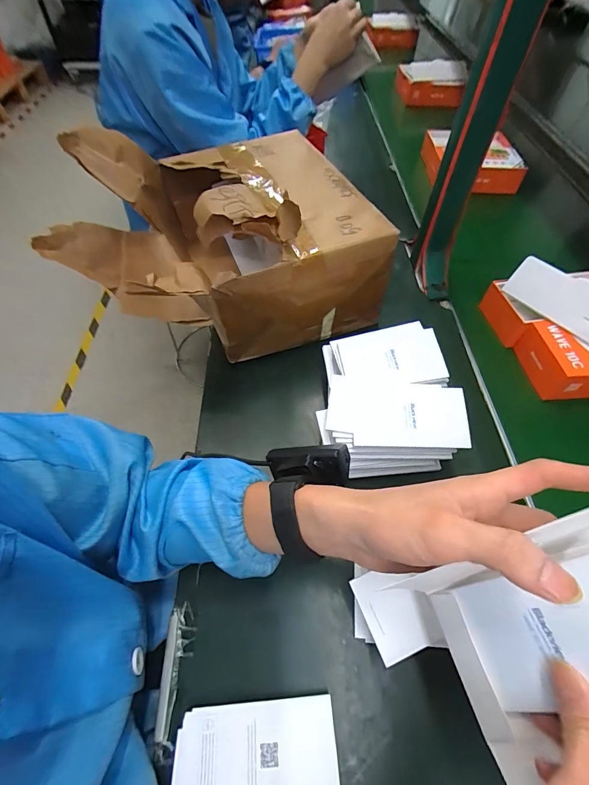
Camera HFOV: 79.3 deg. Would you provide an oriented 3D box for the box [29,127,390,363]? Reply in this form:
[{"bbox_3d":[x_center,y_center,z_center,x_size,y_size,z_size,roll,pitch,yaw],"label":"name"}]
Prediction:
[{"bbox_3d":[-0.133,-0.219,0.533,0.417,0.211,0.355,-19,61,-15],"label":"box"}]

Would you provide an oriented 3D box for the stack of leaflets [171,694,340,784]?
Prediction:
[{"bbox_3d":[-0.033,0.308,0.287,0.132,0.023,0.089,-2,58,-5],"label":"stack of leaflets"}]

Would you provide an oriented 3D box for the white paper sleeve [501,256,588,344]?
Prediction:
[{"bbox_3d":[0.373,-0.118,0.478,0.008,0.060,0.171,-17,54,-41],"label":"white paper sleeve"}]

